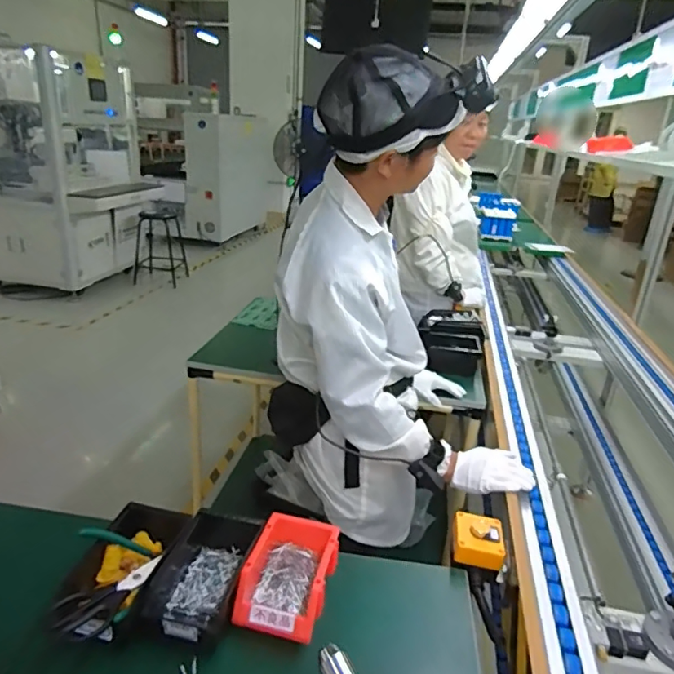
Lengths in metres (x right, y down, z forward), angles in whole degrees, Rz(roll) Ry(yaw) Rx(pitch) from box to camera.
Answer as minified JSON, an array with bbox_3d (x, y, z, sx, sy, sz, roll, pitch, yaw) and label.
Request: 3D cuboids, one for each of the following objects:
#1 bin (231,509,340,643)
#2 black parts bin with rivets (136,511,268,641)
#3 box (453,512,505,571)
[{"bbox_3d":[-0.063,0.323,0.716,0.110,0.058,0.164,9,23,13],"label":"bin"},{"bbox_3d":[-0.181,0.328,0.725,0.110,0.071,0.195,6,22,6],"label":"black parts bin with rivets"},{"bbox_3d":[0.232,0.333,0.855,0.083,0.037,0.084,8,22,9],"label":"box"}]

